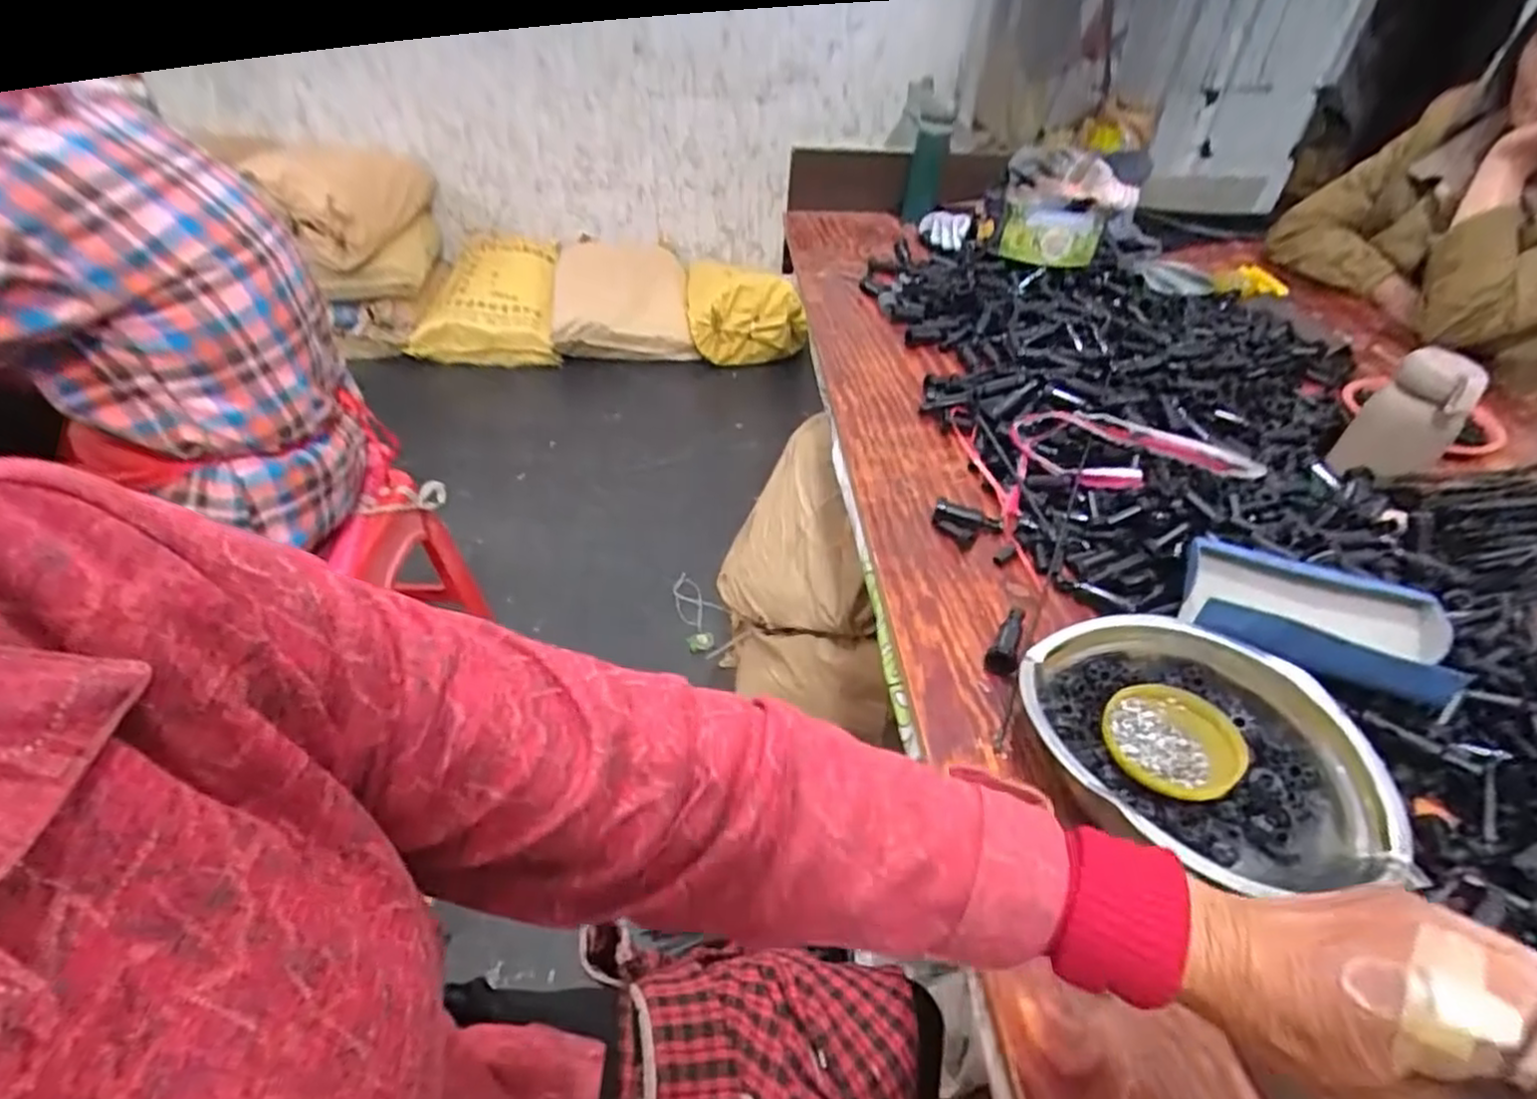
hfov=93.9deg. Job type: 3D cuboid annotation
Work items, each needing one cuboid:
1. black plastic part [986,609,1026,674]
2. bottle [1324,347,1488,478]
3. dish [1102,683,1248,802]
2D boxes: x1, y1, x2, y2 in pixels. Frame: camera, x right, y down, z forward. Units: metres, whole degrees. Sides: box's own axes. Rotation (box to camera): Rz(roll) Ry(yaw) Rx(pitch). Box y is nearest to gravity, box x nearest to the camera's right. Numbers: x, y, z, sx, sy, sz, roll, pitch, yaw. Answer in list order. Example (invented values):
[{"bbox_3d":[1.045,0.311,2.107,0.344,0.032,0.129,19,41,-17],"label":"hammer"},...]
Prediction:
[{"bbox_3d":[0.192,0.068,0.571,0.022,0.025,0.072,20,45,19],"label":"black plastic part"},{"bbox_3d":[0.649,-0.126,0.735,0.041,0.145,0.084,-32,52,-32],"label":"bottle"},{"bbox_3d":[0.275,0.130,0.489,0.085,0.018,0.086,1,42,-1],"label":"dish"}]

